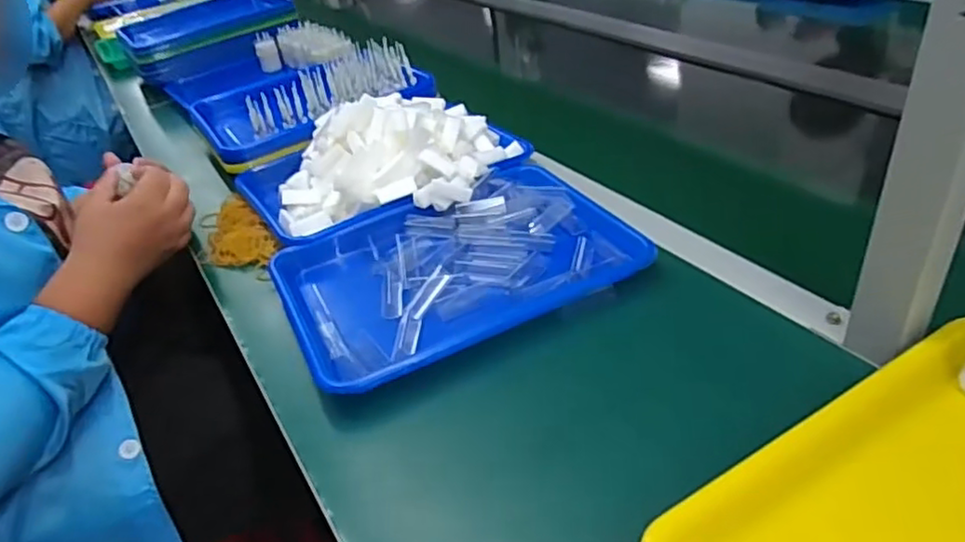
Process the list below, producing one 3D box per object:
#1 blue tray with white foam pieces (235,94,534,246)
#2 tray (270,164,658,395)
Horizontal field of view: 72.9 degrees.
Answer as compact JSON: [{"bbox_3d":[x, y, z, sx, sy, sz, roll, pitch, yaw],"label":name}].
[{"bbox_3d":[-0.128,-0.152,0.822,0.346,0.076,0.300,-18,36,-15],"label":"blue tray with white foam pieces"},{"bbox_3d":[-0.025,-0.007,0.659,0.335,0.028,0.242,-20,37,-17],"label":"tray"}]

